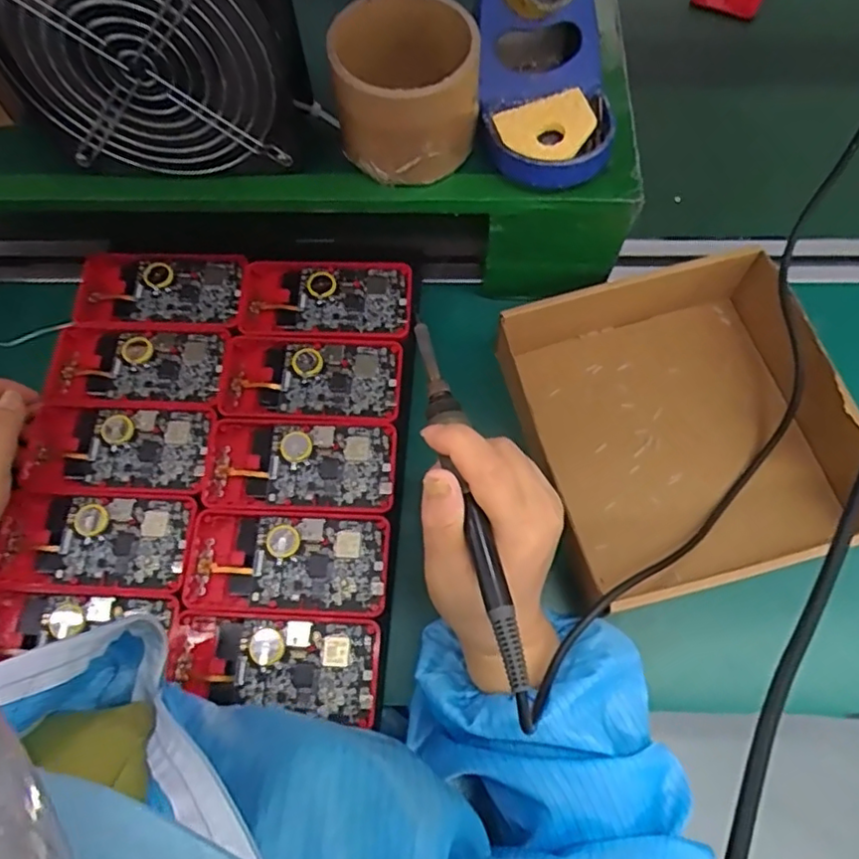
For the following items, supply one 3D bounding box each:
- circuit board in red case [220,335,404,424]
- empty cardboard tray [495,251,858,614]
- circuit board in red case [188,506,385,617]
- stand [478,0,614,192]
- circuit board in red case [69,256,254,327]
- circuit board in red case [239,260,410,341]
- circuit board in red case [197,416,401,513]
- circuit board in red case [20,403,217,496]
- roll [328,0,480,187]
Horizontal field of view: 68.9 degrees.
[{"bbox_3d":[-0.082,-0.035,0.435,0.122,0.008,0.065,1,68,3],"label":"circuit board in red case"},{"bbox_3d":[0.168,-0.003,0.411,0.199,0.058,0.199,-16,68,-4],"label":"empty cardboard tray"},{"bbox_3d":[-0.089,0.082,0.389,0.124,0.009,0.063,2,68,3],"label":"circuit board in red case"},{"bbox_3d":[0.068,-0.207,0.355,0.076,0.075,0.108,-2,68,2],"label":"stand"},{"bbox_3d":[-0.201,-0.103,0.464,0.127,0.012,0.060,2,68,3],"label":"circuit board in red case"},{"bbox_3d":[-0.076,-0.093,0.457,0.123,0.010,0.062,1,68,3],"label":"circuit board in red case"},{"bbox_3d":[-0.085,0.023,0.412,0.123,0.008,0.065,0,68,3],"label":"circuit board in red case"},{"bbox_3d":[-0.206,0.013,0.416,0.120,0.009,0.061,2,68,3],"label":"circuit board in red case"},{"bbox_3d":[-0.012,-0.193,0.358,0.077,0.069,0.070,-1,68,2],"label":"roll"}]

